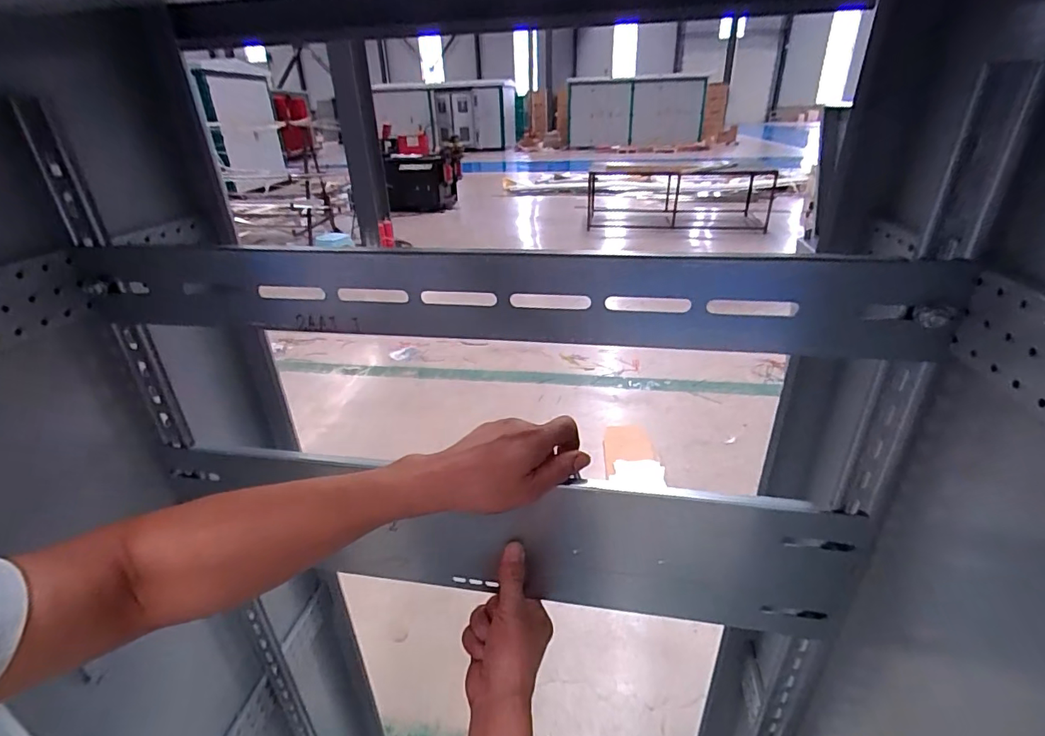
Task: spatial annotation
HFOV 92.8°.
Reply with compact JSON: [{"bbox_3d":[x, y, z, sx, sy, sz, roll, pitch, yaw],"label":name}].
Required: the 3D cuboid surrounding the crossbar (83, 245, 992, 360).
[{"bbox_3d":[-0.042,-0.053,0.380,0.651,0.077,0.012,3,29,9],"label":"crossbar"}]

